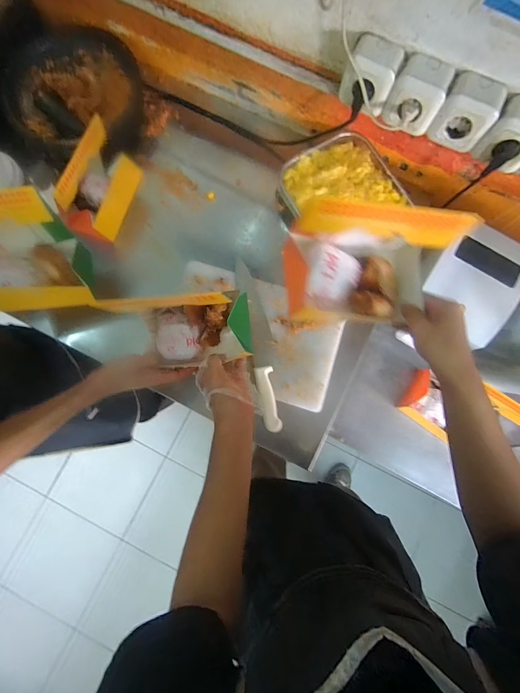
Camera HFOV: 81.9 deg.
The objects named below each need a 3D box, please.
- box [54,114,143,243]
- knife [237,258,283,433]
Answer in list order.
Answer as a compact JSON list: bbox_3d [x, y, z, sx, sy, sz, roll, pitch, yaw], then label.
[{"bbox_3d":[-0.320,-0.325,0.592,0.099,0.124,0.177,16,82,1],"label":"box"},{"bbox_3d":[0.001,-0.010,0.606,0.045,0.019,0.348,-10,82,-2],"label":"knife"}]

